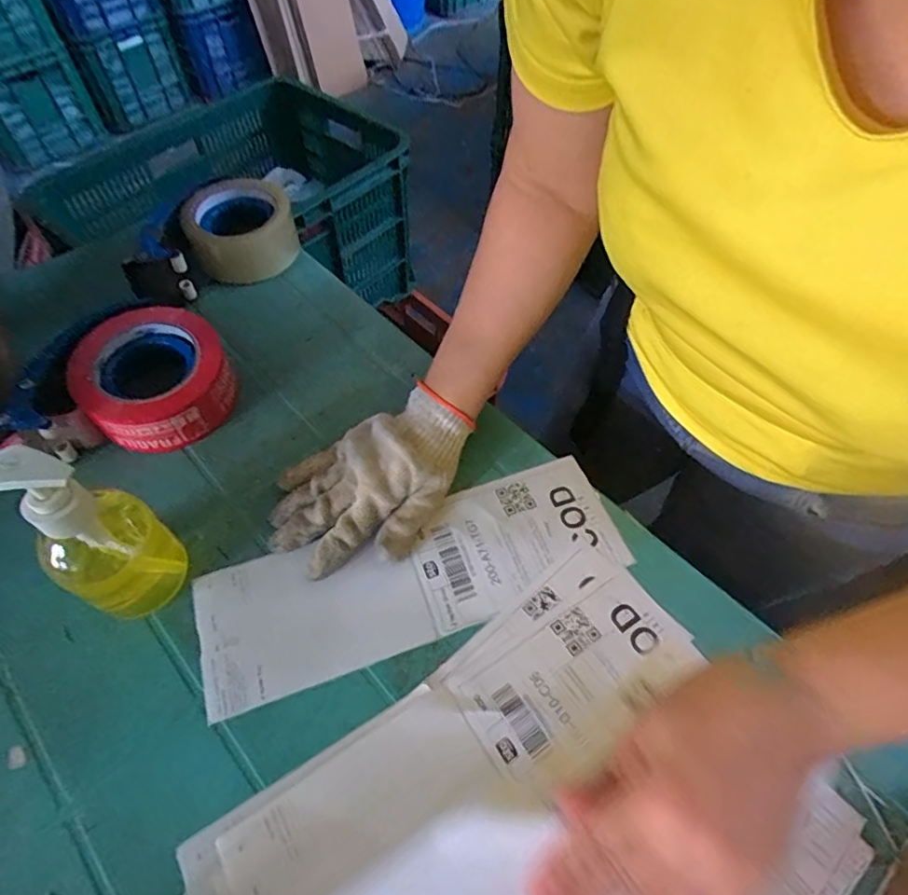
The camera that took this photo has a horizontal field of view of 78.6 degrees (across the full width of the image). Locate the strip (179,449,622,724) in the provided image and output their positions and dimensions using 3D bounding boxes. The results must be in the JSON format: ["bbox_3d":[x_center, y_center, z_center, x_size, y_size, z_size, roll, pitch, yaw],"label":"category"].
[{"bbox_3d":[-0.028,0.088,0.402,0.300,0.008,0.097,-19,59,-13],"label":"strip"}]

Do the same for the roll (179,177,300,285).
[{"bbox_3d":[-0.217,-0.222,0.574,0.103,0.064,0.098,0,55,0],"label":"roll"}]

